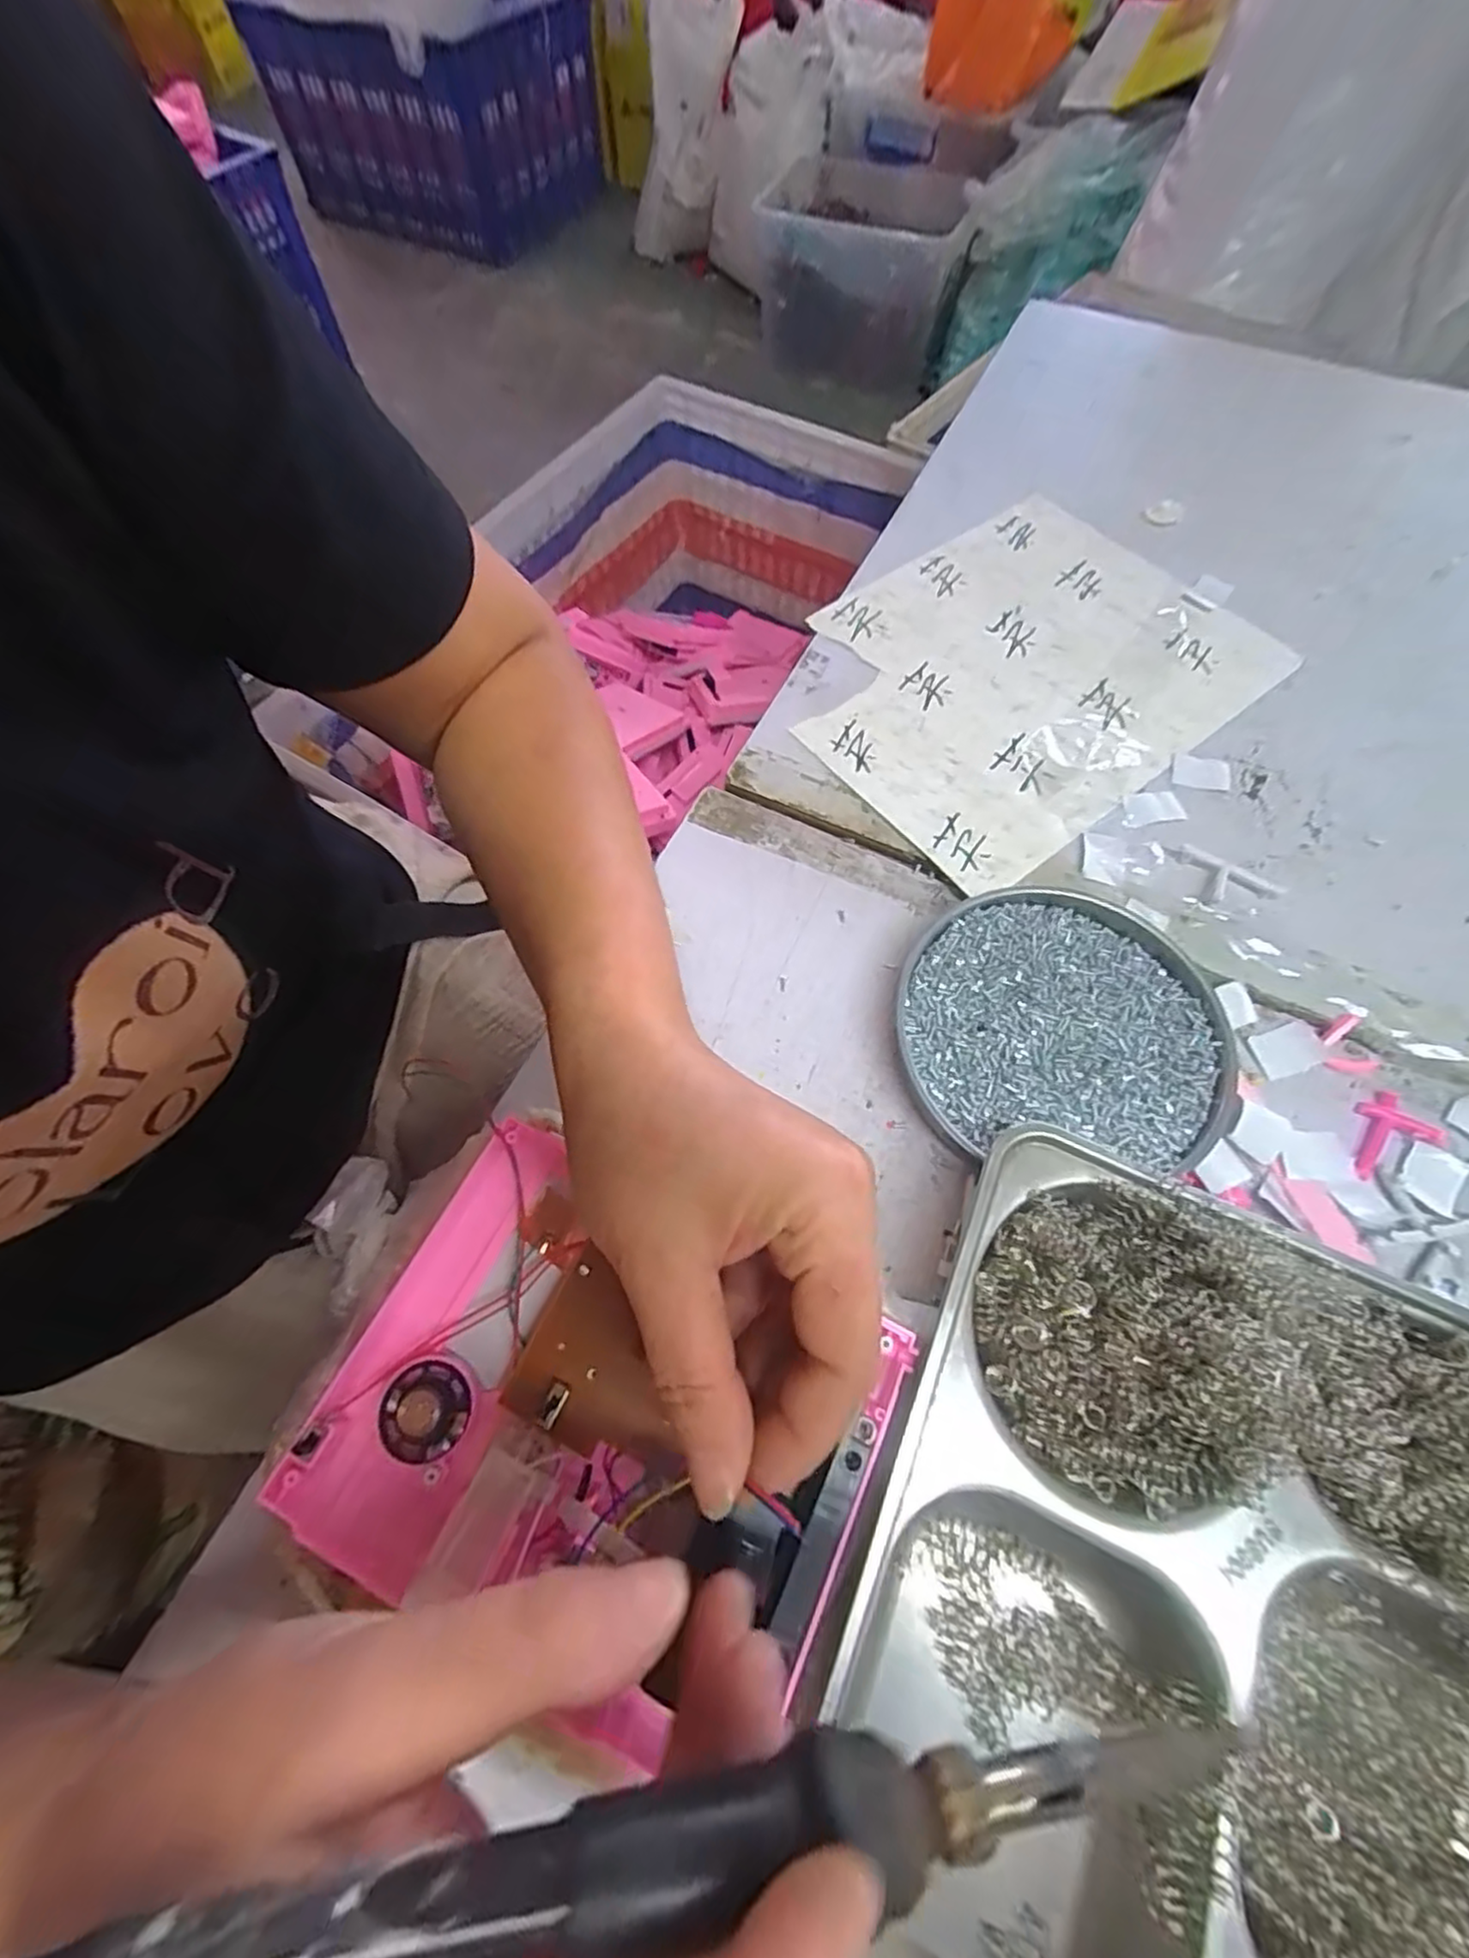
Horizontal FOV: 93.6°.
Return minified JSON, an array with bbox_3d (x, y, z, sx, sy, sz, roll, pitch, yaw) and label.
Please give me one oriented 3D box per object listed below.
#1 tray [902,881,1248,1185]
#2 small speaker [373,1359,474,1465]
[{"bbox_3d":[0.140,0.018,0.302,0.132,0.016,0.119,3,65,2],"label":"tray"},{"bbox_3d":[-0.100,0.138,0.220,0.028,0.010,0.027,0,65,1],"label":"small speaker"}]

